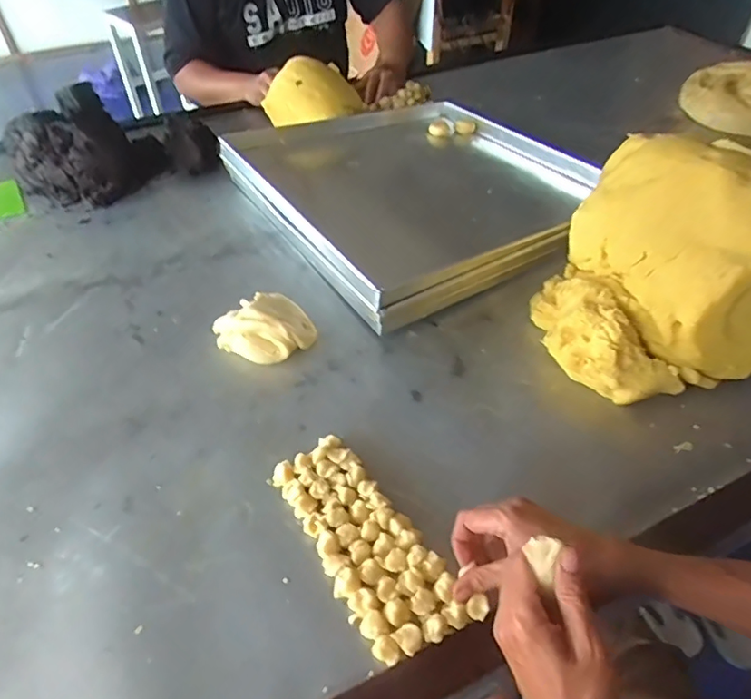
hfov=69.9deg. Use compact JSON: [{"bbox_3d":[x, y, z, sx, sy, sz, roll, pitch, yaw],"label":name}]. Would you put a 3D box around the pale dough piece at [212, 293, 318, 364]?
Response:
[{"bbox_3d":[-0.139,-0.029,0.678,0.115,0.057,0.076,18,50,16],"label":"pale dough piece"}]

